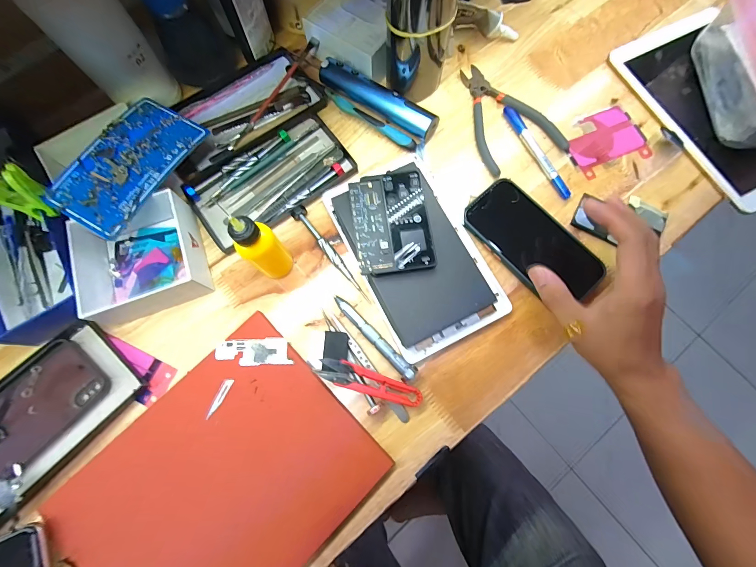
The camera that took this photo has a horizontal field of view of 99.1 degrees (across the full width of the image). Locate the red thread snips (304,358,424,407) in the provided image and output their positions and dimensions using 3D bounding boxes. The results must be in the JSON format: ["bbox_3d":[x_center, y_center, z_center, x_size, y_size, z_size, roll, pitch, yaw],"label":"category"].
[{"bbox_3d":[-0.012,0.091,0.303,0.110,0.016,0.022,18,78,4],"label":"red thread snips"}]

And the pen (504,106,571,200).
[{"bbox_3d":[0.185,-0.154,0.376,0.014,0.008,0.131,-27,79,-6],"label":"pen"}]

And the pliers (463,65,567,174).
[{"bbox_3d":[0.147,-0.206,0.388,0.095,0.011,0.147,-23,78,-5],"label":"pliers"}]

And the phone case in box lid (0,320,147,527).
[{"bbox_3d":[-0.316,0.126,0.295,0.100,0.016,0.171,40,71,4],"label":"phone case in box lid"}]

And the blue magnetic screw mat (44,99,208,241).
[{"bbox_3d":[-0.253,-0.123,0.327,0.082,0.010,0.148,31,73,1],"label":"blue magnetic screw mat"}]

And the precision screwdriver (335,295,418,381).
[{"bbox_3d":[-0.005,0.052,0.315,0.106,0.016,0.014,42,80,9],"label":"precision screwdriver"}]

